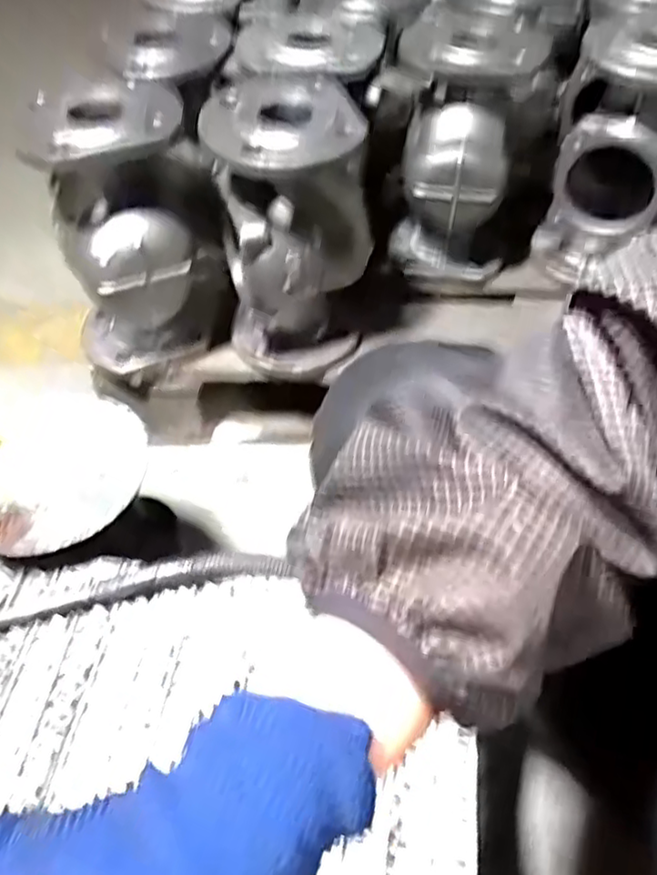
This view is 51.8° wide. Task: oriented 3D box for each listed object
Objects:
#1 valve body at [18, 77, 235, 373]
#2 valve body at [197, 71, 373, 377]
[{"bbox_3d":[-0.209,-0.205,0.725,0.168,0.283,0.150,-33,58,-24],"label":"valve body"},{"bbox_3d":[-0.040,-0.230,0.760,0.160,0.292,0.206,-3,51,-3],"label":"valve body"}]

